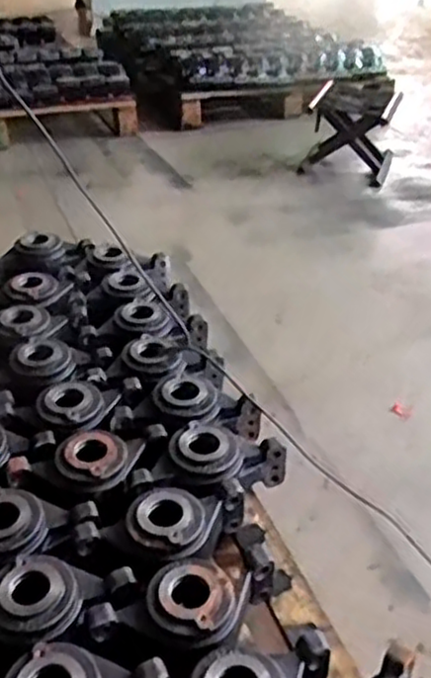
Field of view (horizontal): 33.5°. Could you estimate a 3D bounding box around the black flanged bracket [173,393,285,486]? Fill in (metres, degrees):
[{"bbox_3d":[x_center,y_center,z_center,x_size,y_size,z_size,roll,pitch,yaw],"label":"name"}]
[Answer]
[{"bbox_3d":[0.011,0.169,1.076,0.168,0.087,0.139,-11,37,-18],"label":"black flanged bracket"}]

